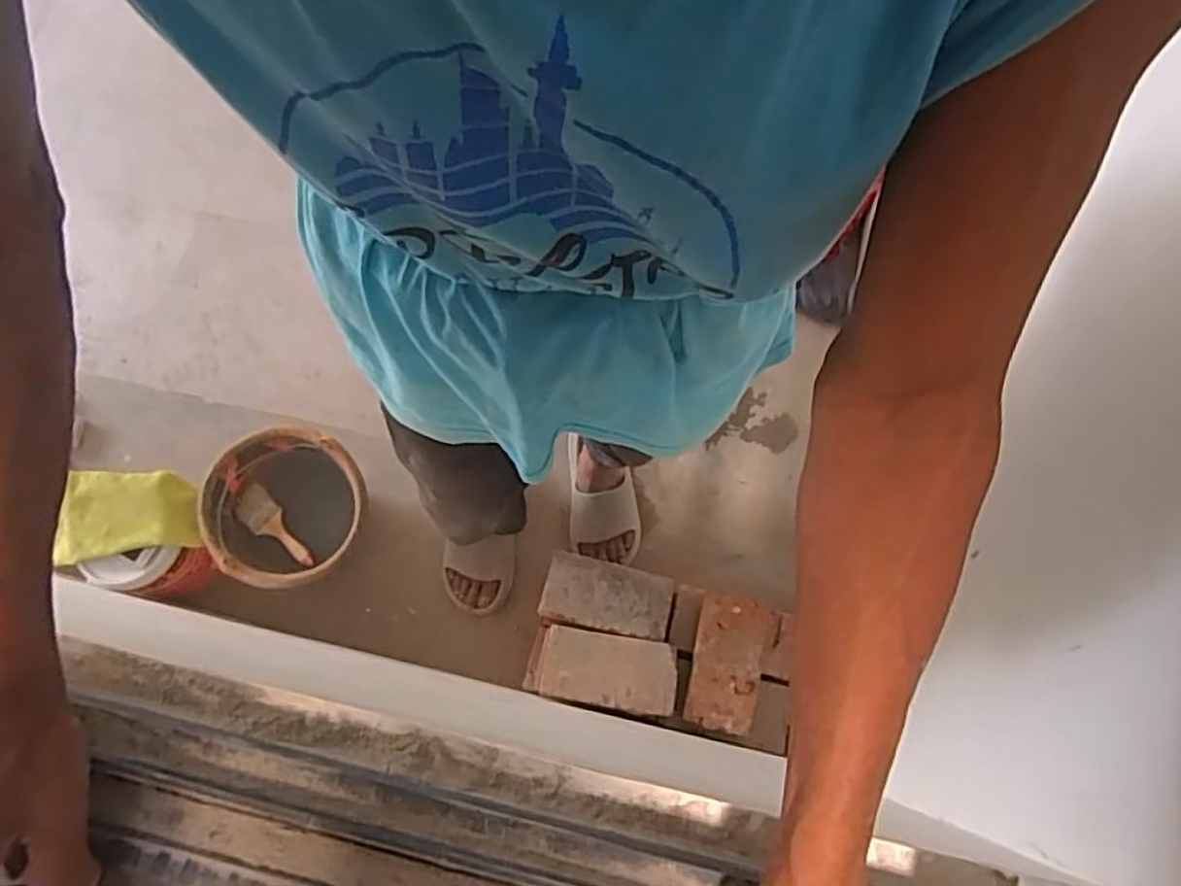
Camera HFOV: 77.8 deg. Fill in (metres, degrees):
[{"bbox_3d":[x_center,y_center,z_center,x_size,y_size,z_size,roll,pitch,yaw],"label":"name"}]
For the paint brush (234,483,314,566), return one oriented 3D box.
[{"bbox_3d":[-0.501,0.137,1.163,0.163,0.021,0.057,41,78,13],"label":"paint brush"}]

